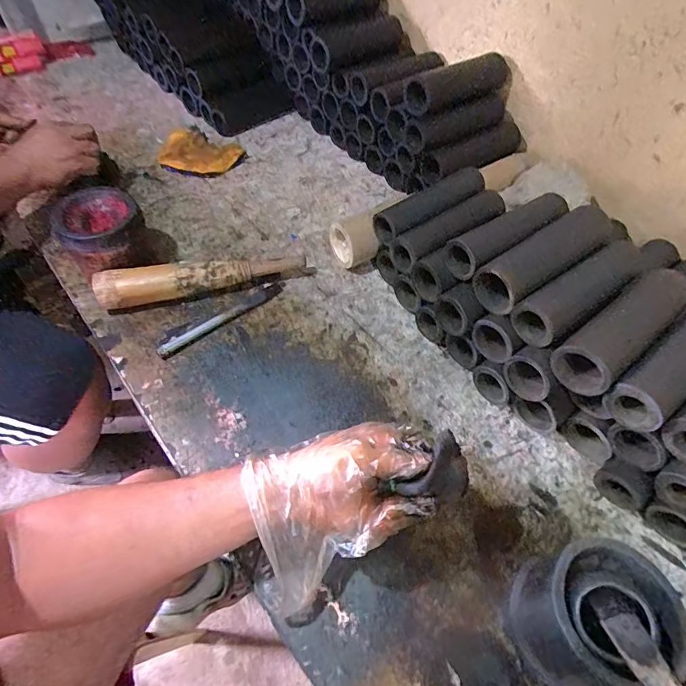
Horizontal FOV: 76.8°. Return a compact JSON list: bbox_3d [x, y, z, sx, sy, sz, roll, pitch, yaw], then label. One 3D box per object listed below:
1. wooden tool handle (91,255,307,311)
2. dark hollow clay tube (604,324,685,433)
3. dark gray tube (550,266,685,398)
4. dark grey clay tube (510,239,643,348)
[{"bbox_3d":[-0.184,-0.094,0.603,0.287,0.051,0.041,-13,56,-14],"label":"wooden tool handle"},{"bbox_3d":[0.344,0.023,0.438,0.180,0.057,0.061,-29,60,-24],"label":"dark hollow clay tube"},{"bbox_3d":[0.303,-0.017,0.463,0.188,0.051,0.057,-31,61,-25],"label":"dark gray tube"},{"bbox_3d":[0.268,-0.058,0.485,0.177,0.045,0.054,-27,59,-23],"label":"dark grey clay tube"}]

